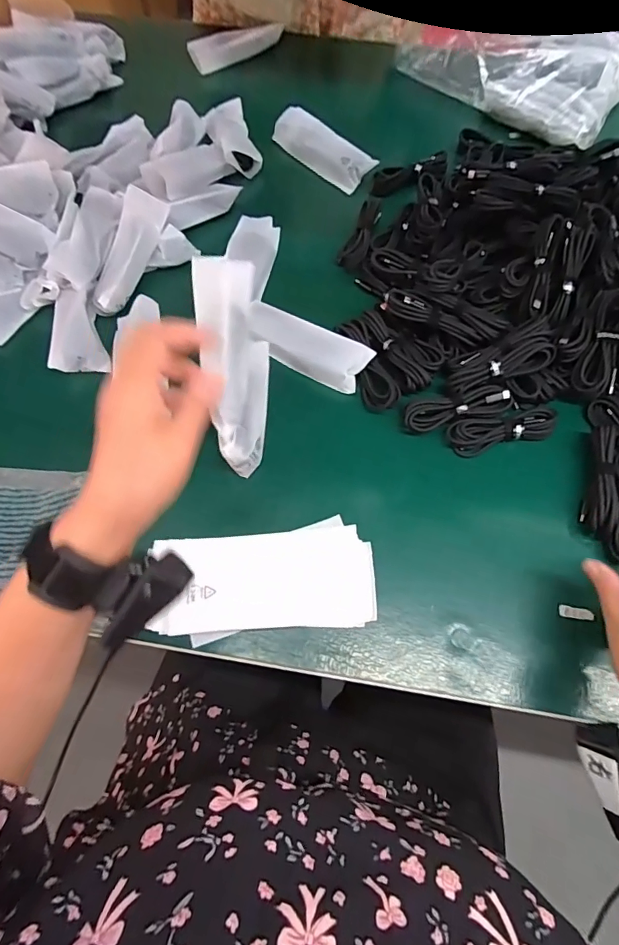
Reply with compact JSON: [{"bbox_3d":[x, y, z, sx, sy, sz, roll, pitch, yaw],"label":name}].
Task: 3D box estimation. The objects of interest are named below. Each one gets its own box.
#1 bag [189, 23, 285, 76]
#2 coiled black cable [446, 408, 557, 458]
[{"bbox_3d":[-0.107,-0.670,0.715,0.154,0.031,0.051,-24,69,-11],"label":"bag"},{"bbox_3d":[0.200,-0.045,0.473,0.110,0.024,0.033,-11,67,-6],"label":"coiled black cable"}]

